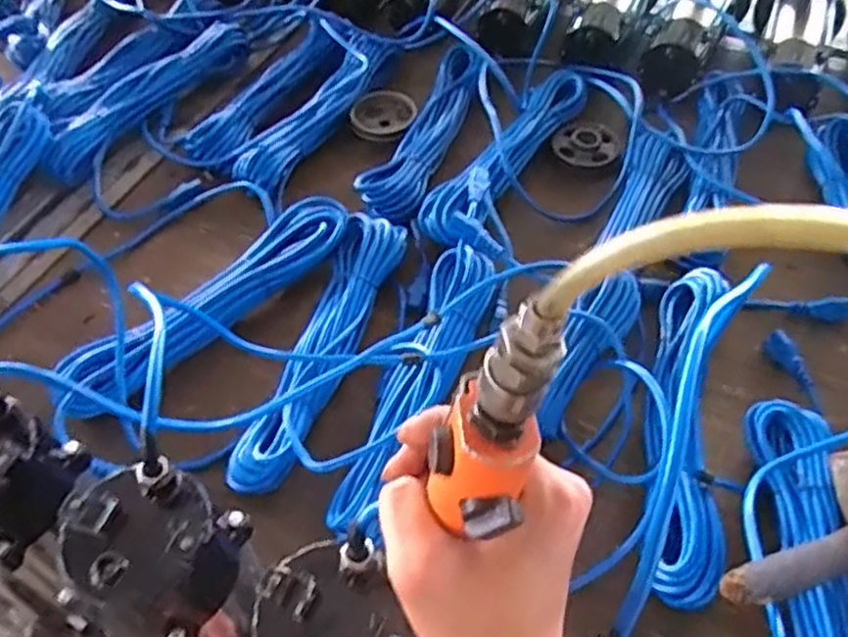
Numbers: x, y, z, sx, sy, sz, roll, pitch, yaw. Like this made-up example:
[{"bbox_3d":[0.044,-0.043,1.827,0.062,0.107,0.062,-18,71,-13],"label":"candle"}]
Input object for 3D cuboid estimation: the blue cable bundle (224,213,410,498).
[{"bbox_3d":[-0.105,0.024,0.765,0.073,0.051,0.340,14,53,12],"label":"blue cable bundle"}]

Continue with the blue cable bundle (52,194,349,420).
[{"bbox_3d":[-0.220,-0.014,0.793,0.077,0.052,0.354,36,60,26],"label":"blue cable bundle"}]

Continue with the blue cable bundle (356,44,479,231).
[{"bbox_3d":[0.006,-0.244,0.975,0.079,0.033,0.338,18,54,15],"label":"blue cable bundle"}]

